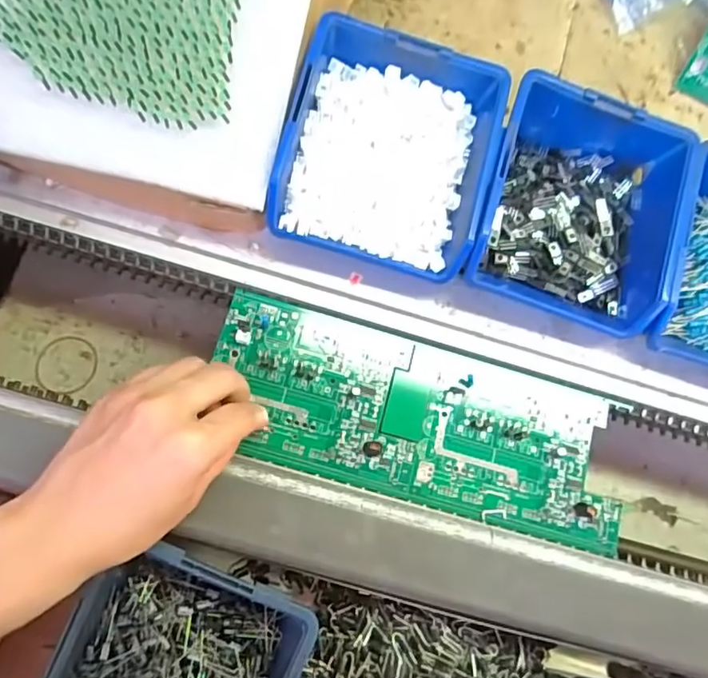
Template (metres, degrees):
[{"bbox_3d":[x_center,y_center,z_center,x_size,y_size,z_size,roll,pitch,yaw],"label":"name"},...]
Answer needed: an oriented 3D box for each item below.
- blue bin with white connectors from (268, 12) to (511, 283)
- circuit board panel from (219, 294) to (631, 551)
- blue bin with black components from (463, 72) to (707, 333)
[{"bbox_3d":[0.020,-0.108,0.331,0.119,0.048,0.128,15,75,-4],"label":"blue bin with white connectors"},{"bbox_3d":[0.041,0.050,0.337,0.258,0.014,0.100,21,81,-2],"label":"circuit board panel"},{"bbox_3d":[0.138,-0.082,0.340,0.123,0.052,0.135,22,75,-2],"label":"blue bin with black components"}]

